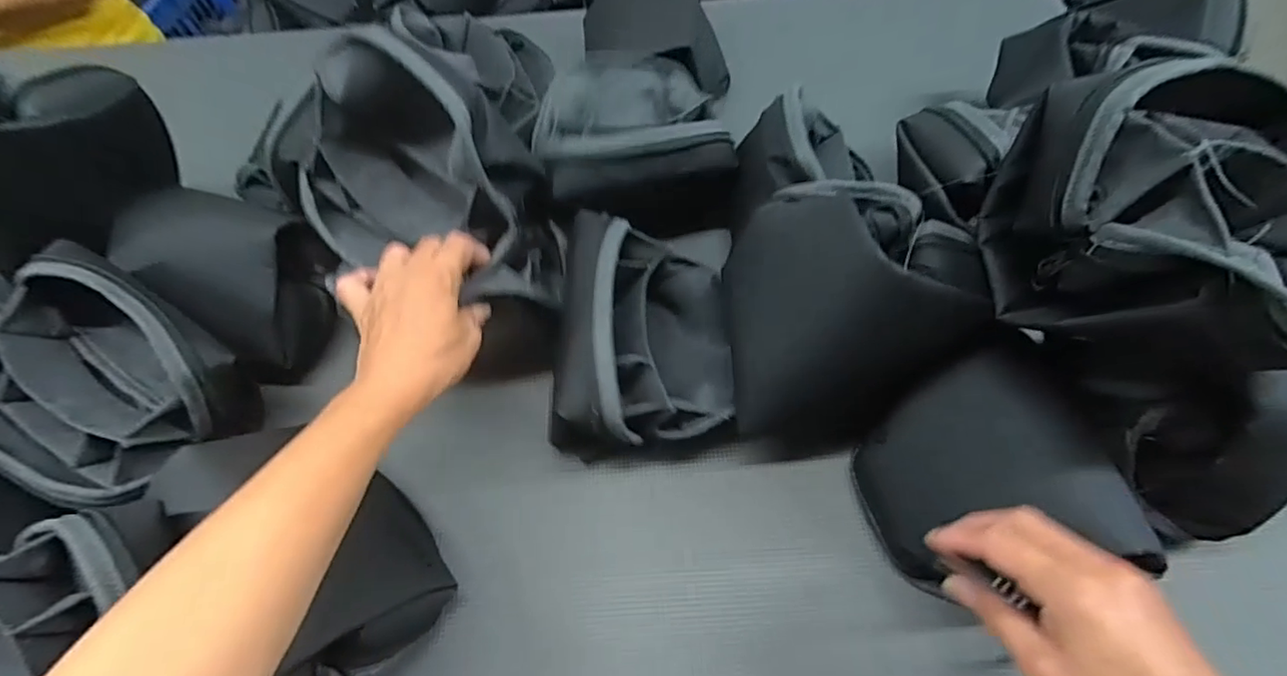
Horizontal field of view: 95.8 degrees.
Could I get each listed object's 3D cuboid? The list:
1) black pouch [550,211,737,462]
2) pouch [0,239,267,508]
[{"bbox_3d":[0.004,-0.009,0.427,0.124,0.117,0.202,3,60,5],"label":"black pouch"},{"bbox_3d":[-0.375,0.030,0.398,0.172,0.092,0.136,30,65,19],"label":"pouch"}]

